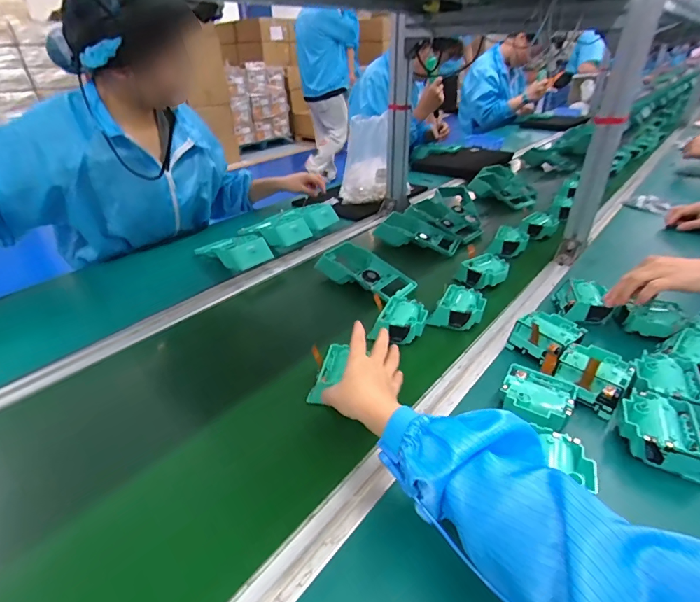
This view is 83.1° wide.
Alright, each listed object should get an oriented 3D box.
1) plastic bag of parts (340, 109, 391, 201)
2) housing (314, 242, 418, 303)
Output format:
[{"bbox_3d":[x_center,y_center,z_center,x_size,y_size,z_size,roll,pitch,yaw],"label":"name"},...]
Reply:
[{"bbox_3d":[0.037,-0.378,1.057,0.126,0.209,0.079,-4,33,-3],"label":"plastic bag of parts"},{"bbox_3d":[0.028,-0.055,0.741,0.183,0.046,0.091,22,40,32],"label":"housing"}]

